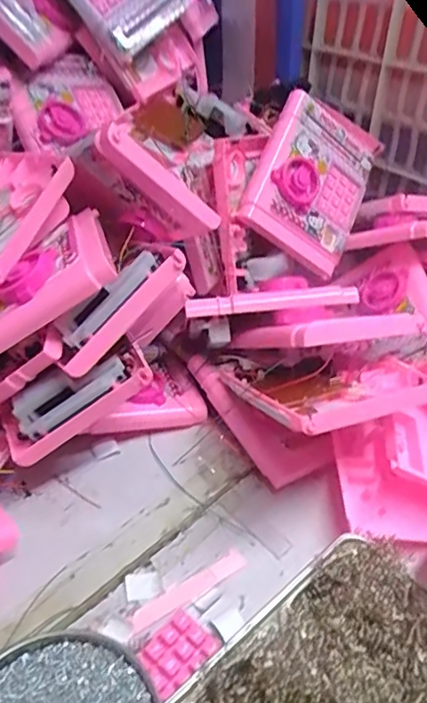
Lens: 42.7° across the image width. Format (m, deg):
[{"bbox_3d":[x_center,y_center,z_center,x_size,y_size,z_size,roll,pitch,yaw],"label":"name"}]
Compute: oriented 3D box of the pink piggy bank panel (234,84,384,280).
[{"bbox_3d":[0.113,-0.186,0.592,0.130,0.171,0.027,27,-12,-26],"label":"pink piggy bank panel"}]

